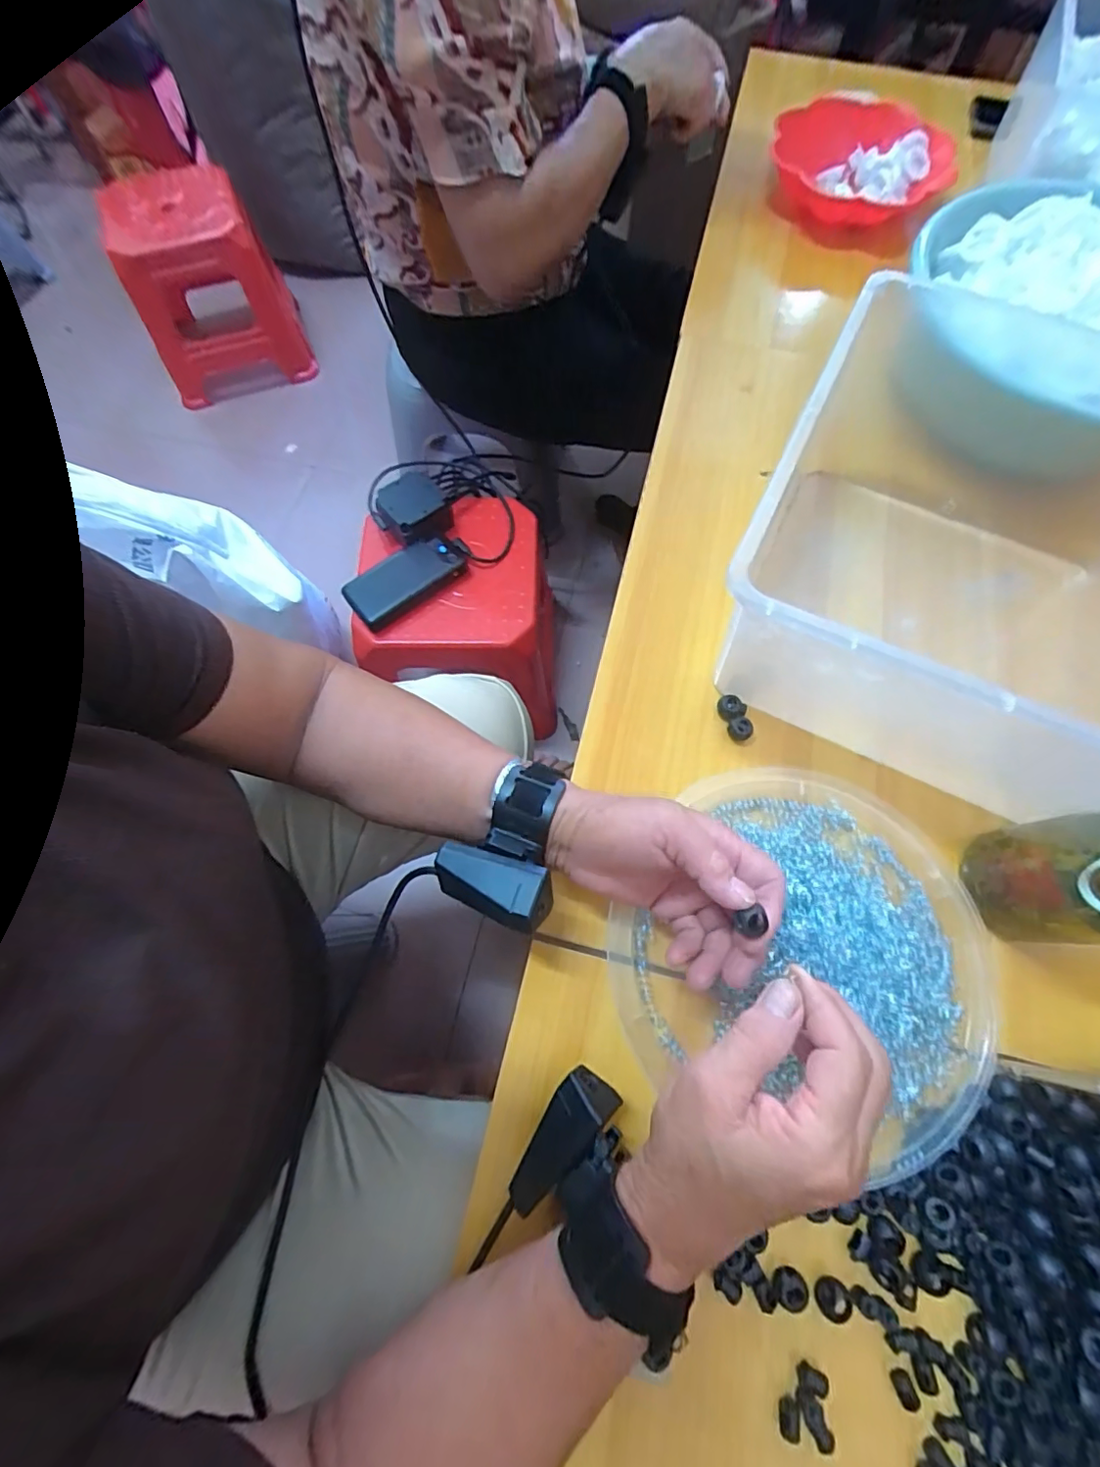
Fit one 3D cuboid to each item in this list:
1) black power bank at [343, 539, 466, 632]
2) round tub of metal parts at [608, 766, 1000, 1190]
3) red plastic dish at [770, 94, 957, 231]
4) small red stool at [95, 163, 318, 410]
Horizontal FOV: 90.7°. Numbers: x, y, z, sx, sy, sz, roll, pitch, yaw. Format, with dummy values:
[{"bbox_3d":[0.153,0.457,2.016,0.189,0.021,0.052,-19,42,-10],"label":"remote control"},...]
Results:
[{"bbox_3d":[-0.184,-0.196,0.694,0.148,0.024,0.065,-35,74,-11],"label":"black power bank"},{"bbox_3d":[0.167,0.129,0.342,0.231,0.044,0.217,0,71,0],"label":"round tub of metal parts"},{"bbox_3d":[0.369,-0.671,0.646,0.203,0.064,0.229,10,71,3],"label":"red plastic dish"},{"bbox_3d":[-0.644,-0.854,1.026,0.256,0.283,0.257,-18,72,-6],"label":"small red stool"}]

